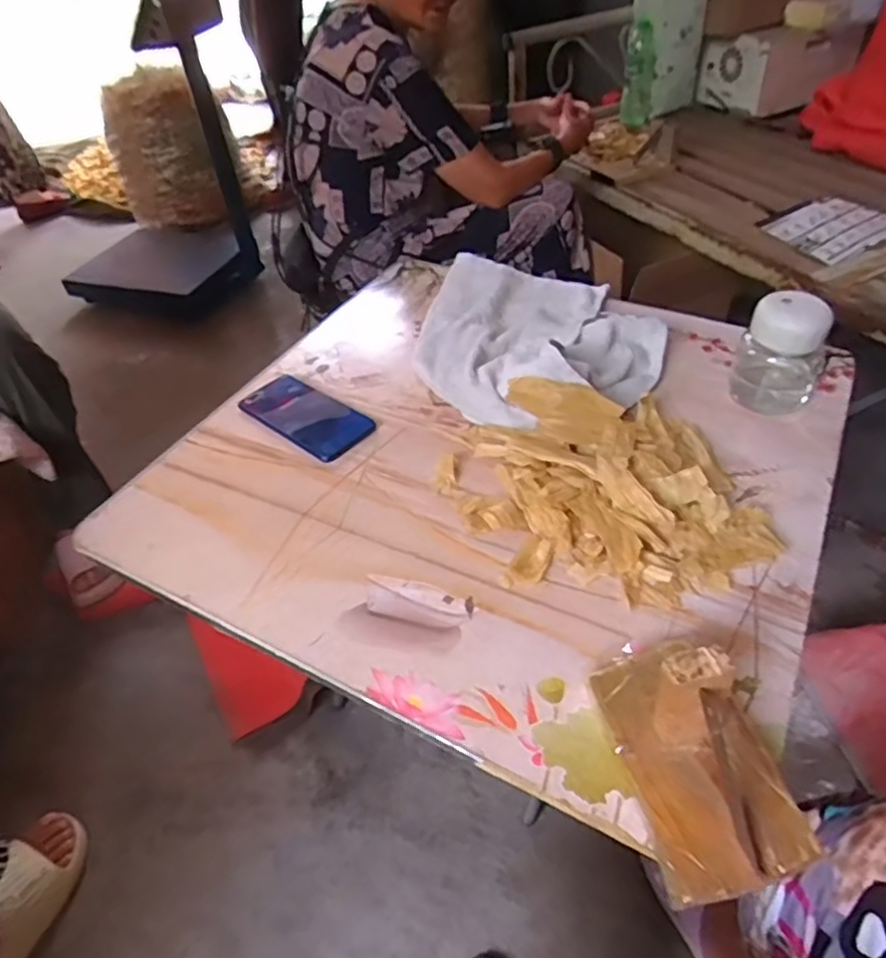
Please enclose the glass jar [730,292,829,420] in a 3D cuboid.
[{"bbox_3d":[0.335,-0.128,0.648,0.080,0.121,0.080,-3,46,3],"label":"glass jar"}]

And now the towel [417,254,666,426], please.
[{"bbox_3d":[0.106,-0.185,0.755,0.271,0.065,0.339,-4,46,2],"label":"towel"}]

